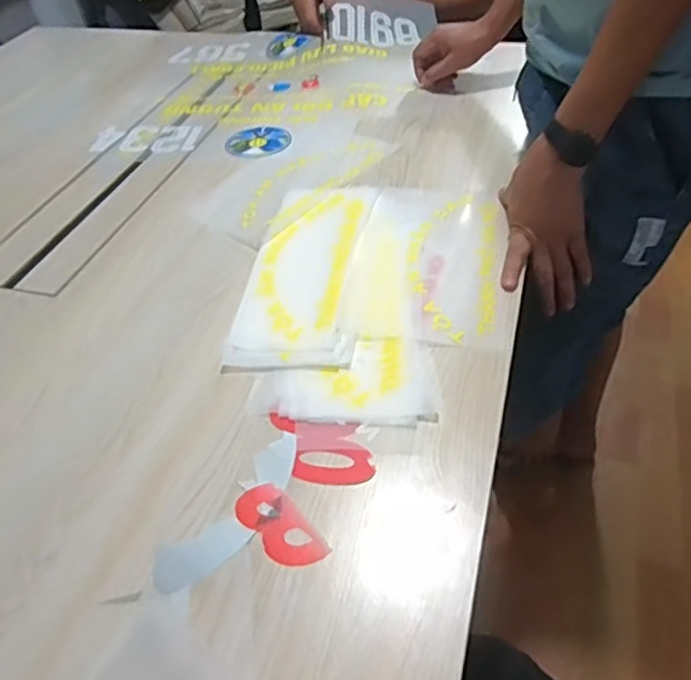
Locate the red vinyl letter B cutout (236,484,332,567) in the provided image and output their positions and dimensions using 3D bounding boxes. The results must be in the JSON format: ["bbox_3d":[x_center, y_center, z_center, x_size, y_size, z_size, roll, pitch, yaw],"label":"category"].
[{"bbox_3d":[-0.053,0.146,0.477,0.042,0.004,0.084,-31,48,-22],"label":"red vinyl letter B cutout"}]

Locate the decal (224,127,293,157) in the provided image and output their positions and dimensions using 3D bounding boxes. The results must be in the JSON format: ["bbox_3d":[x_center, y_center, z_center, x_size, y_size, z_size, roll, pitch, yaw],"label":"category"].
[{"bbox_3d":[-0.139,-0.312,0.947,0.098,0.007,0.084,20,51,26],"label":"decal"}]

